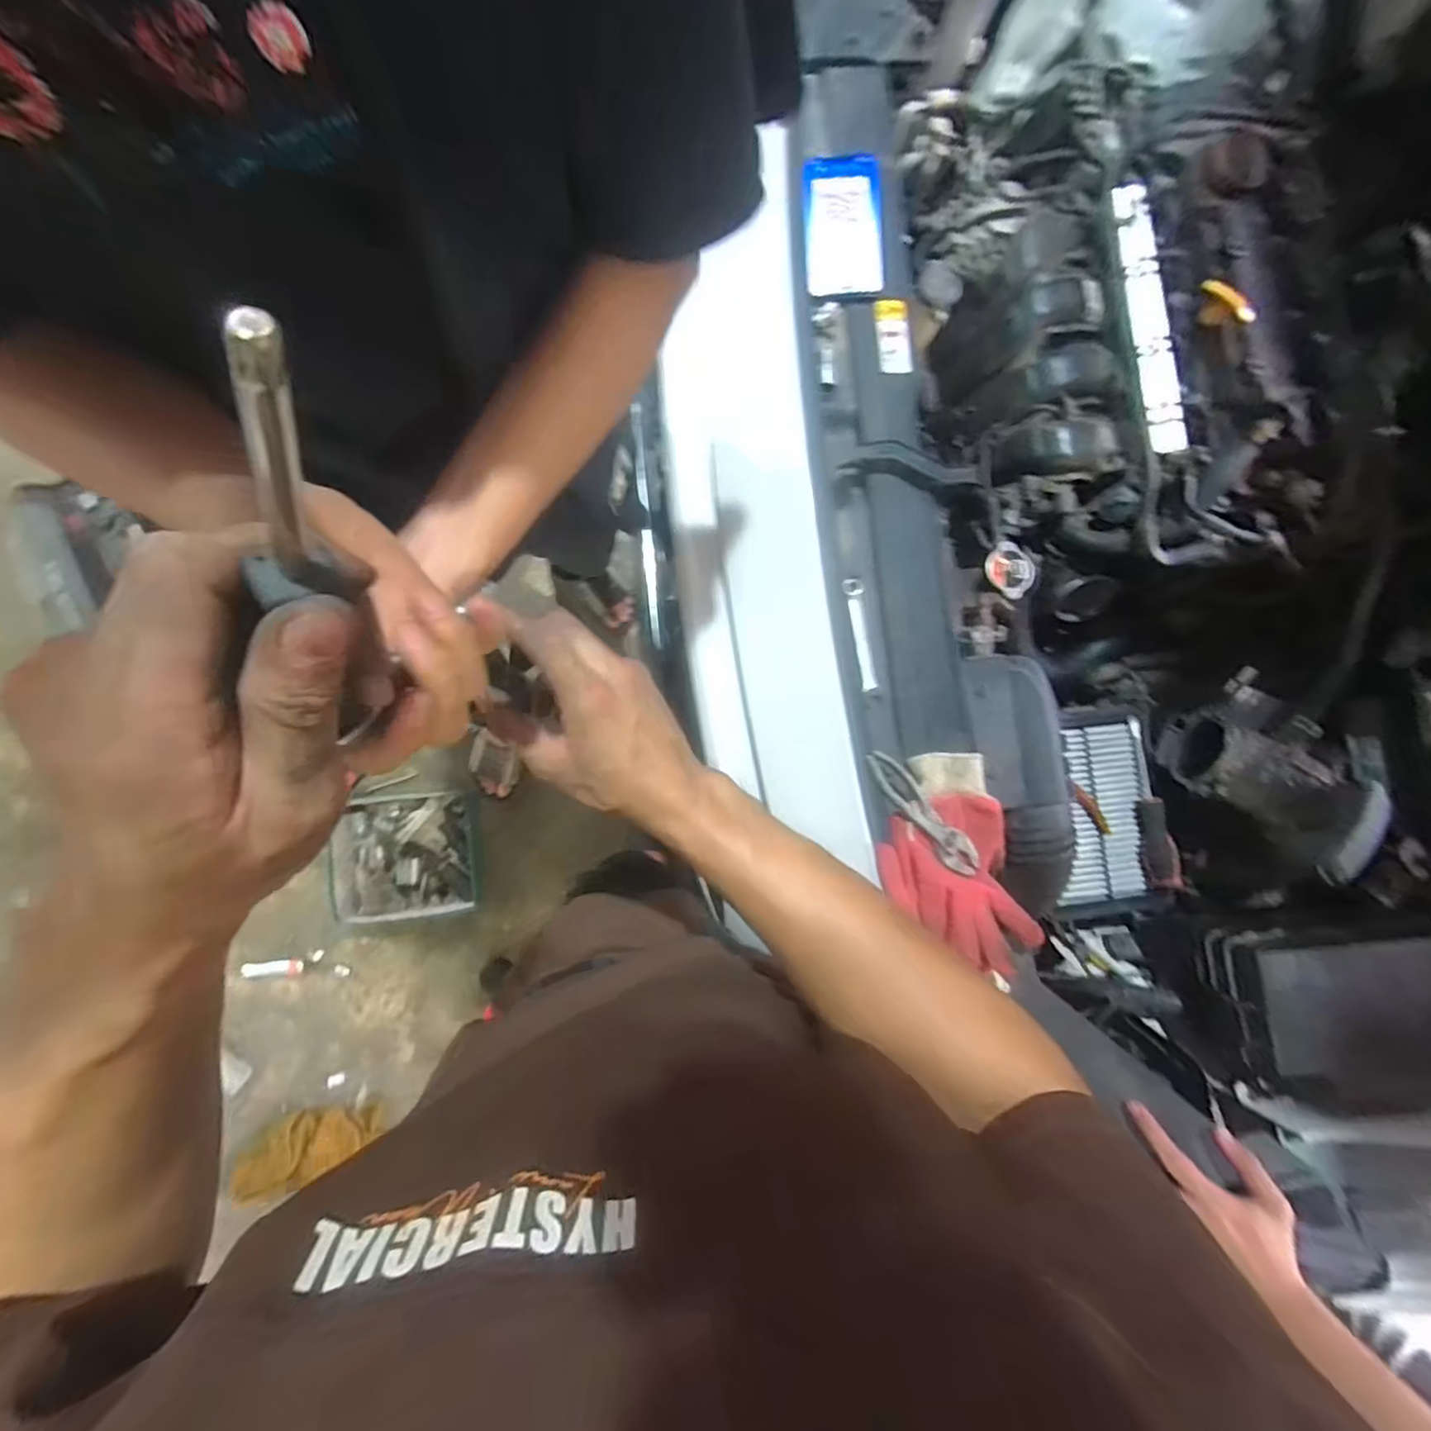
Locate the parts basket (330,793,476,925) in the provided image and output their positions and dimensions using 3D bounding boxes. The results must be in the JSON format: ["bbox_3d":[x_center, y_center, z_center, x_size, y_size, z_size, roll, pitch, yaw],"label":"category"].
[{"bbox_3d":[-0.637,0.301,1.306,0.253,0.097,0.261,-2,85,-5],"label":"parts basket"}]

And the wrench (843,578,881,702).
[{"bbox_3d":[0.143,-0.074,0.628,0.022,0.012,0.120,-7,86,-5],"label":"wrench"}]

